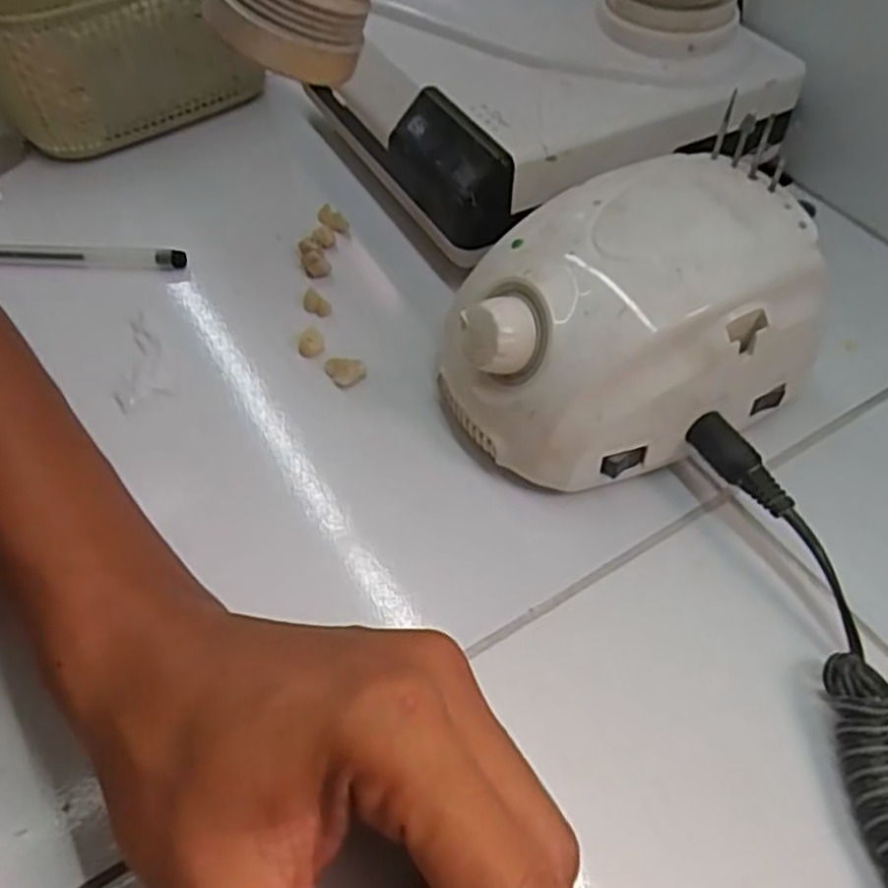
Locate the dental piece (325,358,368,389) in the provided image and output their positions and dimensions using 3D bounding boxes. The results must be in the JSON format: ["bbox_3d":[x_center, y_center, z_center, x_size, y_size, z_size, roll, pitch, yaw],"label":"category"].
[{"bbox_3d":[-0.044,-0.033,0.345,0.018,0.008,0.012,-13,54,-11],"label":"dental piece"}]

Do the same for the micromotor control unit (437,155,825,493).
[{"bbox_3d":[0.072,-0.045,0.307,0.134,0.085,0.091,-22,56,-17],"label":"micromotor control unit"}]

